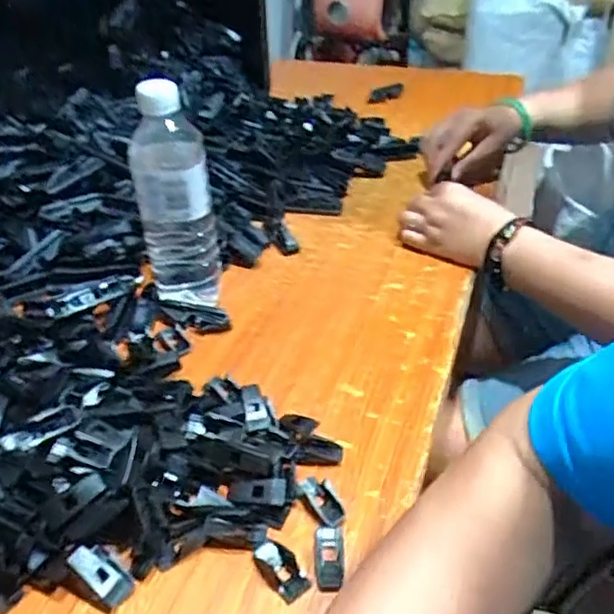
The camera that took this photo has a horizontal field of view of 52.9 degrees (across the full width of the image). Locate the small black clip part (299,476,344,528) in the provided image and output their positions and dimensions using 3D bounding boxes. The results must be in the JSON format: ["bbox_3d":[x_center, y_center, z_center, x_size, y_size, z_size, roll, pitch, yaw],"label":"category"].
[{"bbox_3d":[0.011,0.133,0.422,0.018,0.005,0.040,-18,40,-21],"label":"small black clip part"}]

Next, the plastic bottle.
[{"bbox_3d":[-0.119,-0.096,0.566,0.066,0.202,0.062,-5,37,-6],"label":"plastic bottle"}]

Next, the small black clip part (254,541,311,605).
[{"bbox_3d":[-0.016,0.162,0.384,0.020,0.007,0.040,-27,44,-30],"label":"small black clip part"}]

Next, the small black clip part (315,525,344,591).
[{"bbox_3d":[0.014,0.158,0.392,0.017,0.004,0.042,0,37,1],"label":"small black clip part"}]

